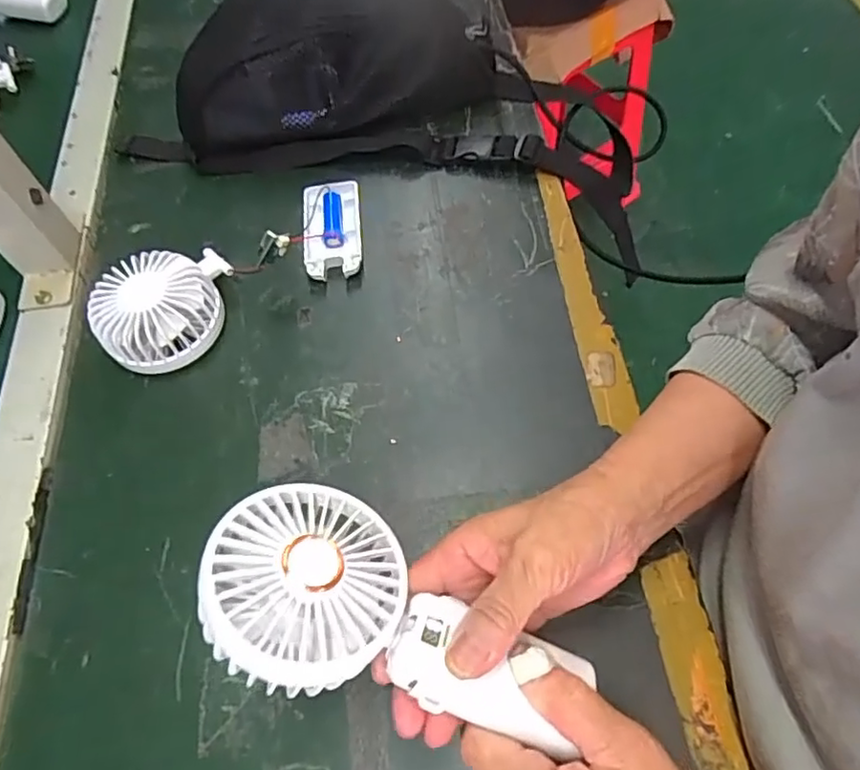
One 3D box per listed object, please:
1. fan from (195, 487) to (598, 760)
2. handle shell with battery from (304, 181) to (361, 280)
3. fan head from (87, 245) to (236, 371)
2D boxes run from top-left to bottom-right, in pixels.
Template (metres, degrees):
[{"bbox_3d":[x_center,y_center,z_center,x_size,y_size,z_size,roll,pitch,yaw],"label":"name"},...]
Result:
[{"bbox_3d":[-0.022,0.110,0.274,0.165,0.046,0.091,29,44,-8],"label":"fan"},{"bbox_3d":[-0.080,-0.125,0.489,0.048,0.018,0.092,-6,61,0],"label":"handle shell with battery"},{"bbox_3d":[-0.196,-0.060,0.446,0.084,0.045,0.098,6,62,7],"label":"fan head"}]

